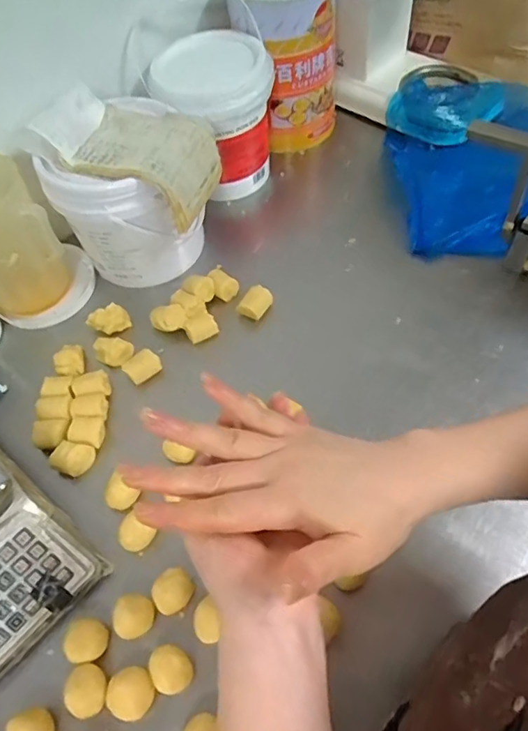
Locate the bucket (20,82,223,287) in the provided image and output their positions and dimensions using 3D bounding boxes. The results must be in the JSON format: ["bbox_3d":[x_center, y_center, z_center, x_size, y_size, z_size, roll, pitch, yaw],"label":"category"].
[{"bbox_3d":[-0.184,-0.250,0.762,0.211,0.220,0.195,17,60,15],"label":"bucket"}]

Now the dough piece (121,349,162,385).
[{"bbox_3d":[-0.167,0.001,0.713,0.032,0.022,0.047,38,67,25],"label":"dough piece"}]

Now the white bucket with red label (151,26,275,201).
[{"bbox_3d":[-0.076,-0.400,0.852,0.150,0.197,0.173,32,65,23],"label":"white bucket with red label"}]

